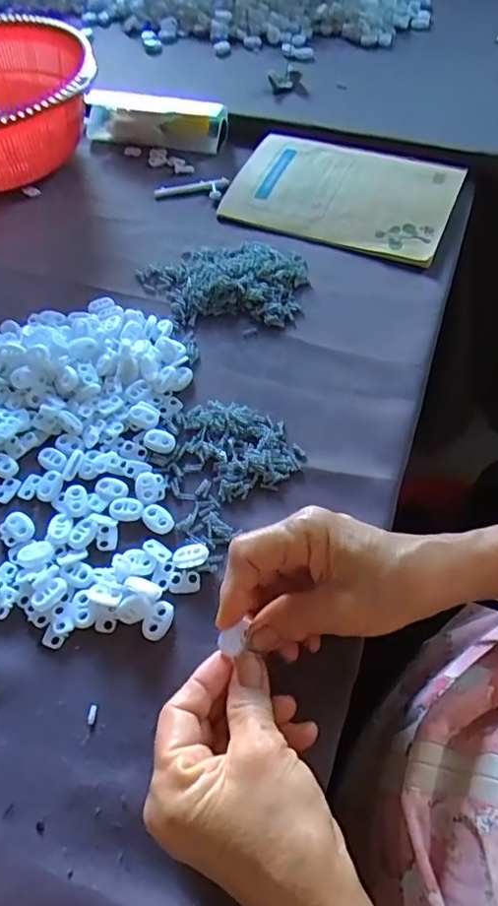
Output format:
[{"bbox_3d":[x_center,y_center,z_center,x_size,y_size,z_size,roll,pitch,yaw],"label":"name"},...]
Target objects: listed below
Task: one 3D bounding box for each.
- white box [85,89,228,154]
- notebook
[{"bbox_3d":[-0.104,-0.359,0.596,0.154,0.038,0.041,11,58,10],"label":"white box"},{"bbox_3d":[0.089,-0.248,0.525,0.200,0.014,0.143,19,59,15],"label":"notebook"}]

